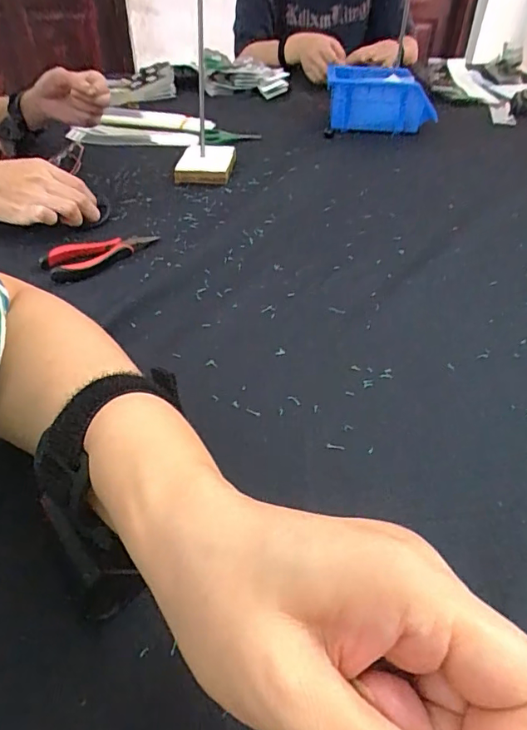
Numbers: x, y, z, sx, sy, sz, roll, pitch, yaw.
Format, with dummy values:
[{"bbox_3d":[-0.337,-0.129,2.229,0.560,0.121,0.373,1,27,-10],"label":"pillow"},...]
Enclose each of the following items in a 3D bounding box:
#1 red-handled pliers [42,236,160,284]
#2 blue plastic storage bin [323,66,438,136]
[{"bbox_3d":[-0.157,-0.113,0.484,0.116,0.016,0.043,-29,51,-30],"label":"red-handled pliers"},{"bbox_3d":[0.198,-0.455,0.835,0.171,0.084,0.120,1,42,-1],"label":"blue plastic storage bin"}]

